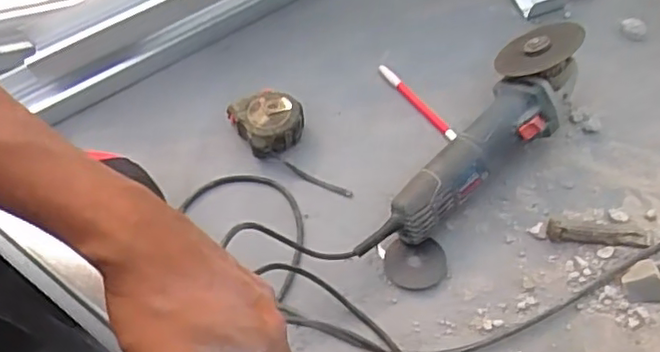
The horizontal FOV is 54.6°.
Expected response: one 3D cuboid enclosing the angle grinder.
[{"bbox_3d":[0.161,-0.033,0.675,0.094,0.103,0.325,31,65,19],"label":"angle grinder"}]

